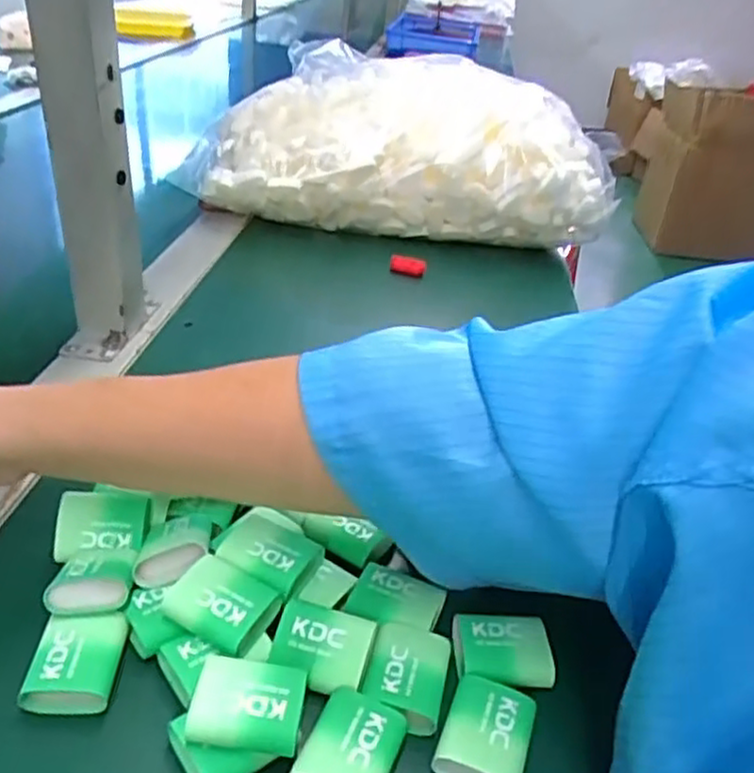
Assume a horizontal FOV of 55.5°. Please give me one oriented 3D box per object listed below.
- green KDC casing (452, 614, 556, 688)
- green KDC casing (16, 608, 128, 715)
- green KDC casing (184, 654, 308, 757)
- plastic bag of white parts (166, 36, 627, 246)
[{"bbox_3d":[0.058,0.122,0.333,0.044,0.011,0.034,1,27,-3],"label":"green KDC casing"},{"bbox_3d":[-0.127,0.118,0.306,0.035,0.020,0.039,2,27,-2],"label":"green KDC casing"},{"bbox_3d":[-0.050,0.122,0.278,0.041,0.010,0.034,11,40,-3],"label":"green KDC casing"},{"bbox_3d":[0.024,-0.272,0.798,0.442,0.143,0.218,2,27,-2],"label":"plastic bag of white parts"}]

